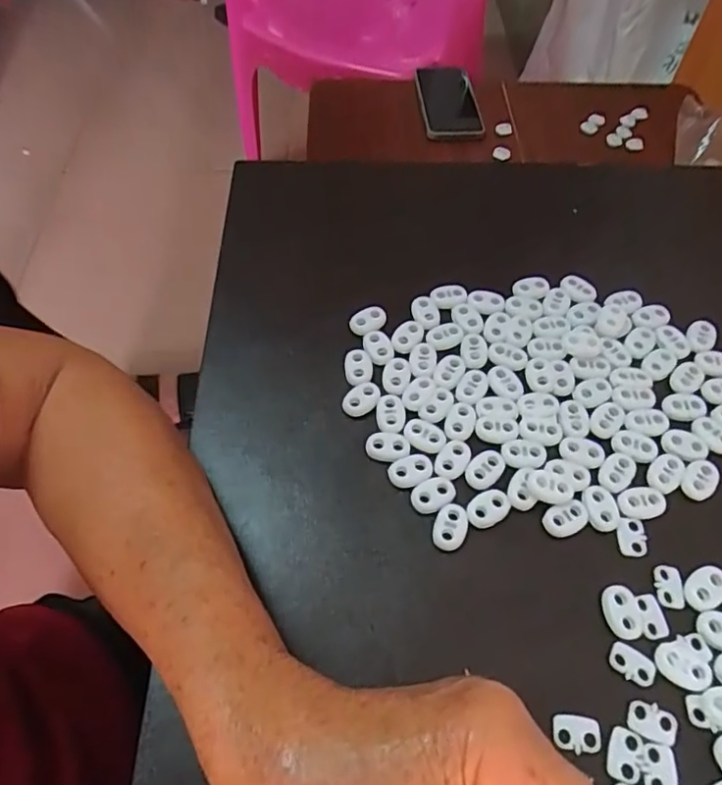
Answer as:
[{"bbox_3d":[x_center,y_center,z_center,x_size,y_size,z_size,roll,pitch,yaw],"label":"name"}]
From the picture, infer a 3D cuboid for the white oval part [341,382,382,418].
[{"bbox_3d":[0.000,0.004,0.312,0.023,0.005,0.015,-34,64,-19],"label":"white oval part"}]

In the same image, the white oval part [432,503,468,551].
[{"bbox_3d":[0.043,0.064,0.276,0.015,0.004,0.022,13,59,8],"label":"white oval part"}]

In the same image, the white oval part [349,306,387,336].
[{"bbox_3d":[0.005,-0.042,0.336,0.022,0.005,0.014,-19,60,-11],"label":"white oval part"}]

